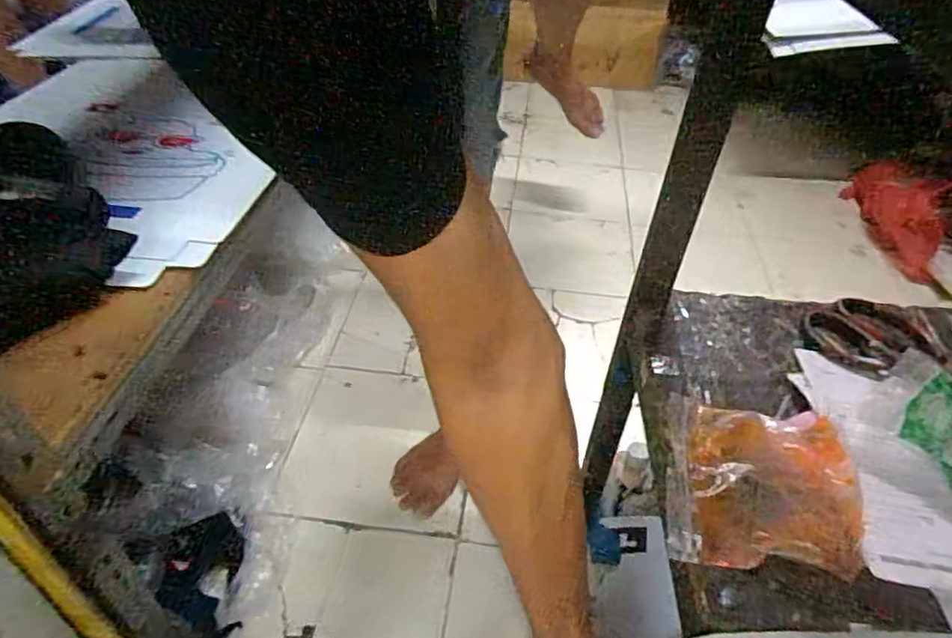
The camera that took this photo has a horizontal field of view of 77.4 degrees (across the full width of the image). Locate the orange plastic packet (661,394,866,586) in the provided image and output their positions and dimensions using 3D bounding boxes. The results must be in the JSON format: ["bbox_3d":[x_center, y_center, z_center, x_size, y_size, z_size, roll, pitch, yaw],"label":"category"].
[{"bbox_3d":[0.185,0.108,0.394,0.112,0.008,0.111,4,55,16],"label":"orange plastic packet"}]

